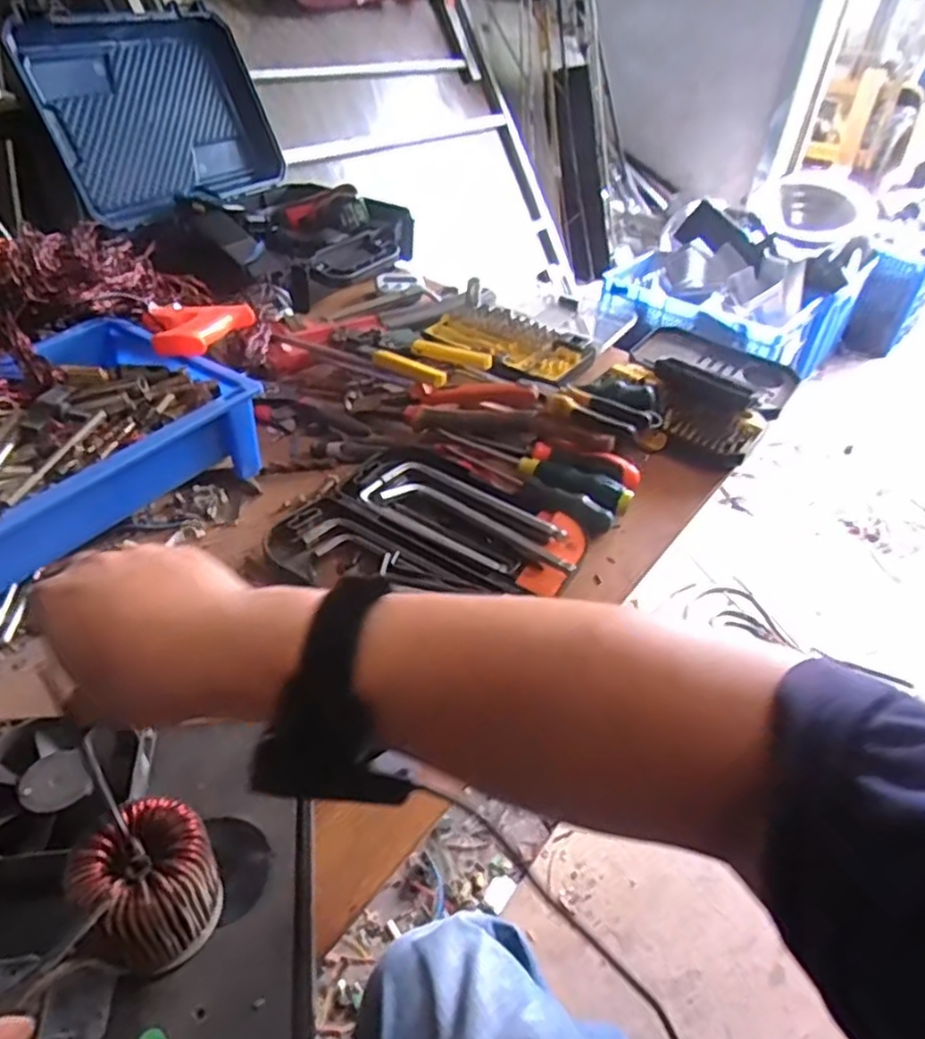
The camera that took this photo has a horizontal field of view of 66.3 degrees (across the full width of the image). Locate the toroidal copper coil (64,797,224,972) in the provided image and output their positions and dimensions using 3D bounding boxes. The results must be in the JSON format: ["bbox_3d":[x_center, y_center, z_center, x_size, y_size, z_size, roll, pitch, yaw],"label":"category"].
[{"bbox_3d":[-0.141,0.171,0.328,0.050,0.068,0.053,3,39,-2],"label":"toroidal copper coil"}]

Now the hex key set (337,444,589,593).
[{"bbox_3d":[-0.001,-0.002,0.599,0.209,0.016,0.100,24,43,22],"label":"hex key set"}]

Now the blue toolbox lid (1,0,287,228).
[{"bbox_3d":[-0.407,-0.564,0.983,0.049,0.244,0.353,0,32,38],"label":"blue toolbox lid"}]

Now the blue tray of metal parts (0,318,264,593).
[{"bbox_3d":[-0.335,-0.050,0.547,0.210,0.085,0.302,23,43,21],"label":"blue tray of metal parts"}]

